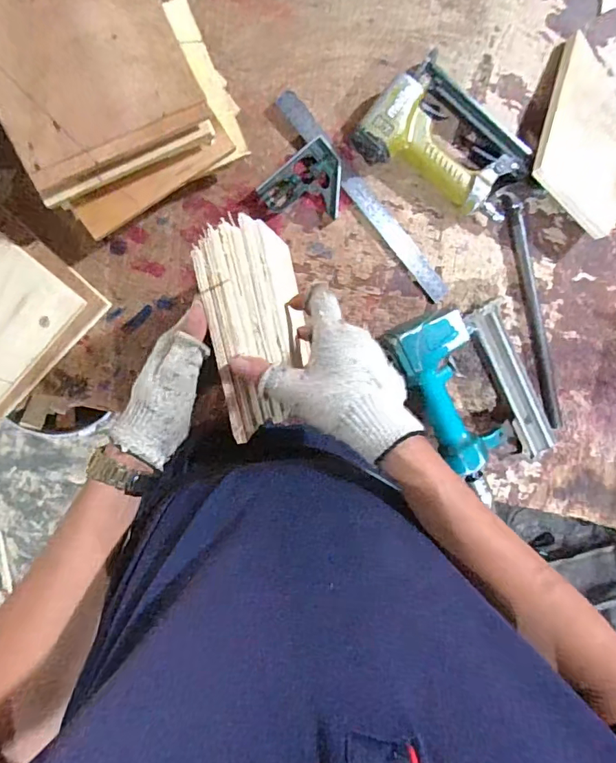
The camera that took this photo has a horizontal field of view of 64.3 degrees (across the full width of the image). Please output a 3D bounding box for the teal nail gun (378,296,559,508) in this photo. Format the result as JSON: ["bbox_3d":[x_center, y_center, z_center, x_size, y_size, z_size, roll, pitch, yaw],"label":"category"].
[{"bbox_3d":[0.206,0.012,0.604,0.148,0.059,0.235,-31,98,-2],"label":"teal nail gun"}]

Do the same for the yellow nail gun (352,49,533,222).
[{"bbox_3d":[0.168,-0.287,0.576,0.197,0.040,0.136,27,92,-8],"label":"yellow nail gun"}]

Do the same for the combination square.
[{"bbox_3d":[0.042,-0.193,0.593,0.107,0.018,0.295,-42,98,-1],"label":"combination square"}]

